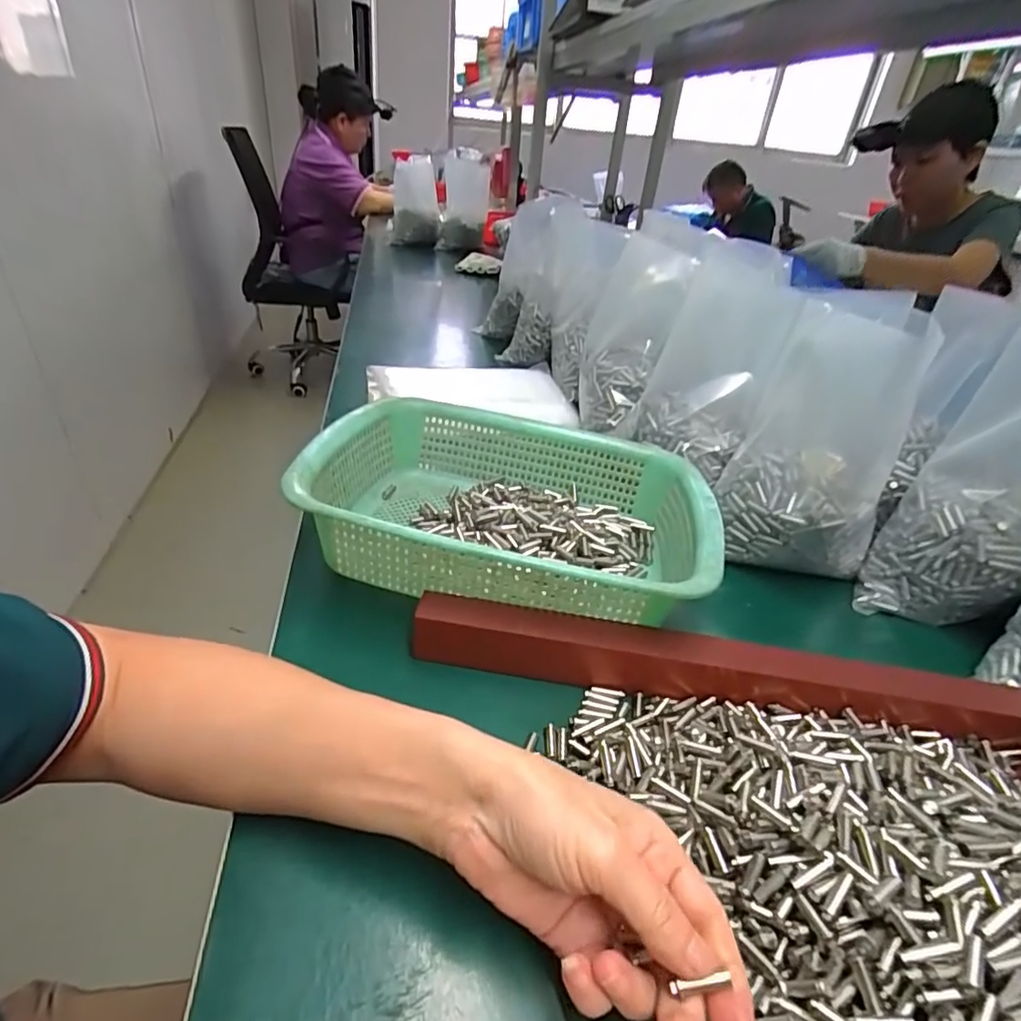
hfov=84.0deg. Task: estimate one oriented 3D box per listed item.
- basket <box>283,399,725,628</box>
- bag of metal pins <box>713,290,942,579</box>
[{"bbox_3d":[0.002,-0.006,0.452,0.293,0.077,0.224,10,33,6],"label":"basket"},{"bbox_3d":[0.253,-0.054,0.469,0.121,0.200,0.086,26,38,28],"label":"bag of metal pins"}]

